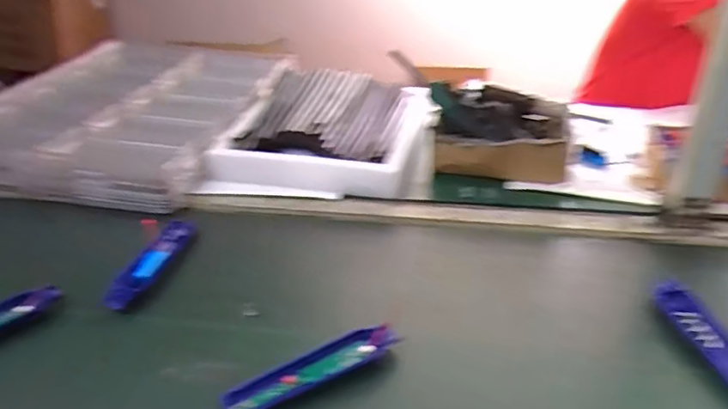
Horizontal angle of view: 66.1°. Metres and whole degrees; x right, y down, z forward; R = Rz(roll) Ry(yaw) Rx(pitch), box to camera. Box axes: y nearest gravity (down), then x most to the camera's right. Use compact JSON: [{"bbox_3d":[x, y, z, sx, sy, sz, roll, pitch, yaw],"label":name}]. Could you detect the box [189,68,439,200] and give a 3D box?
[{"bbox_3d":[-0.046,-0.120,0.922,0.308,0.073,0.393,6,31,11],"label":"box"}]

